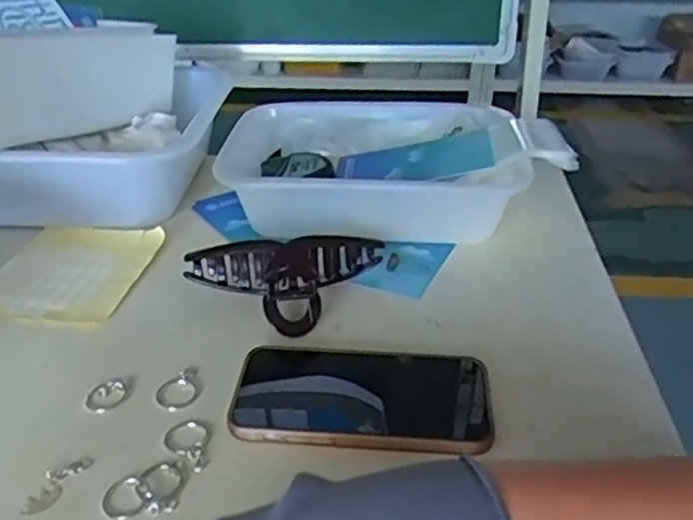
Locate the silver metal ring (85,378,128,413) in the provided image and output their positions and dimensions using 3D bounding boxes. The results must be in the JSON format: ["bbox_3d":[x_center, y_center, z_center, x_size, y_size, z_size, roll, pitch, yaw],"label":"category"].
[{"bbox_3d":[-0.144,0.080,0.424,0.023,0.004,0.025,0,30,0],"label":"silver metal ring"}]

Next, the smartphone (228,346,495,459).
[{"bbox_3d":[0.008,0.077,0.408,0.147,0.011,0.074,1,36,10],"label":"smartphone"}]

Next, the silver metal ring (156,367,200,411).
[{"bbox_3d":[-0.103,0.078,0.431,0.025,0.005,0.035,-6,31,-10],"label":"silver metal ring"}]

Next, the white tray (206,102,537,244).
[{"bbox_3d":[0.026,-0.083,0.624,0.267,0.061,0.189,4,31,8],"label":"white tray"}]

